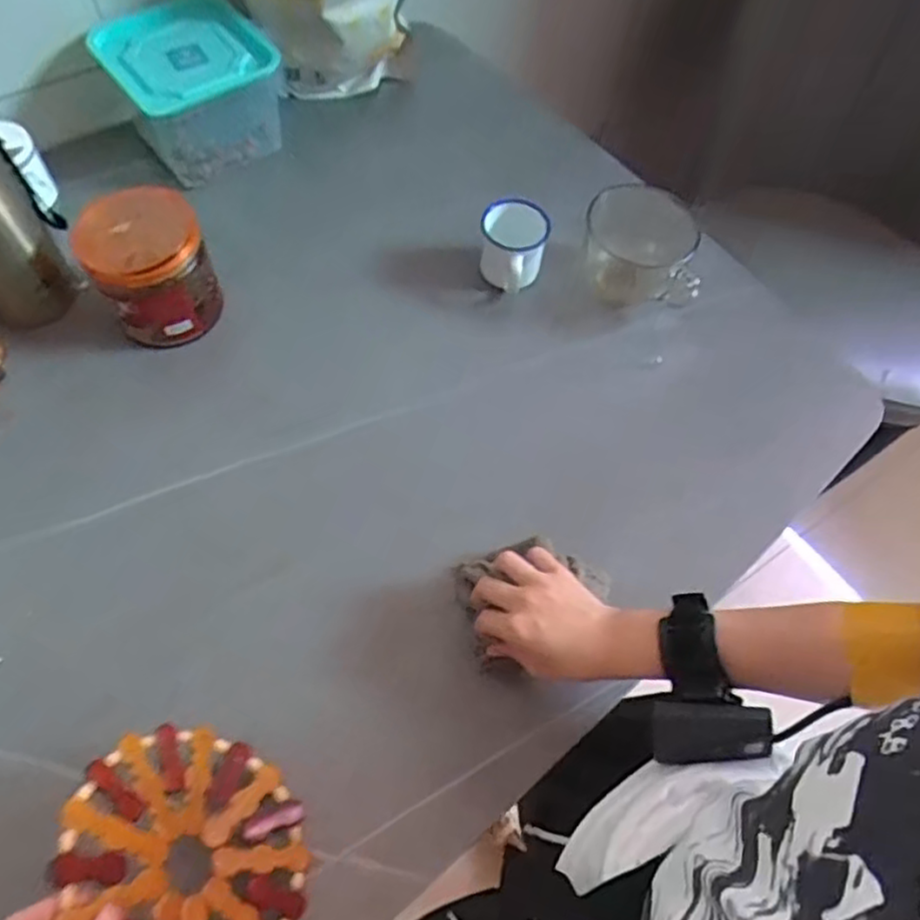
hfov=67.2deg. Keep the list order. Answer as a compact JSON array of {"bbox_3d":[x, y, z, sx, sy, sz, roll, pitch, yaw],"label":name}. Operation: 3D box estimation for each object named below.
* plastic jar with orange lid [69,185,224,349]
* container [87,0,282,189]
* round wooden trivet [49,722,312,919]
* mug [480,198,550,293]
[{"bbox_3d":[-0.266,-0.166,0.601,0.094,0.093,0.090,2,62,-3],"label":"plastic jar with orange lid"},{"bbox_3d":[-0.262,-0.374,0.698,0.147,0.104,0.124,-36,70,-20],"label":"container"},{"bbox_3d":[-0.156,0.234,0.408,0.017,0.147,0.153,-34,90,23],"label":"round wooden trivet"},{"bbox_3d":[0.049,-0.202,0.653,0.061,0.071,0.063,11,62,2],"label":"mug"}]

